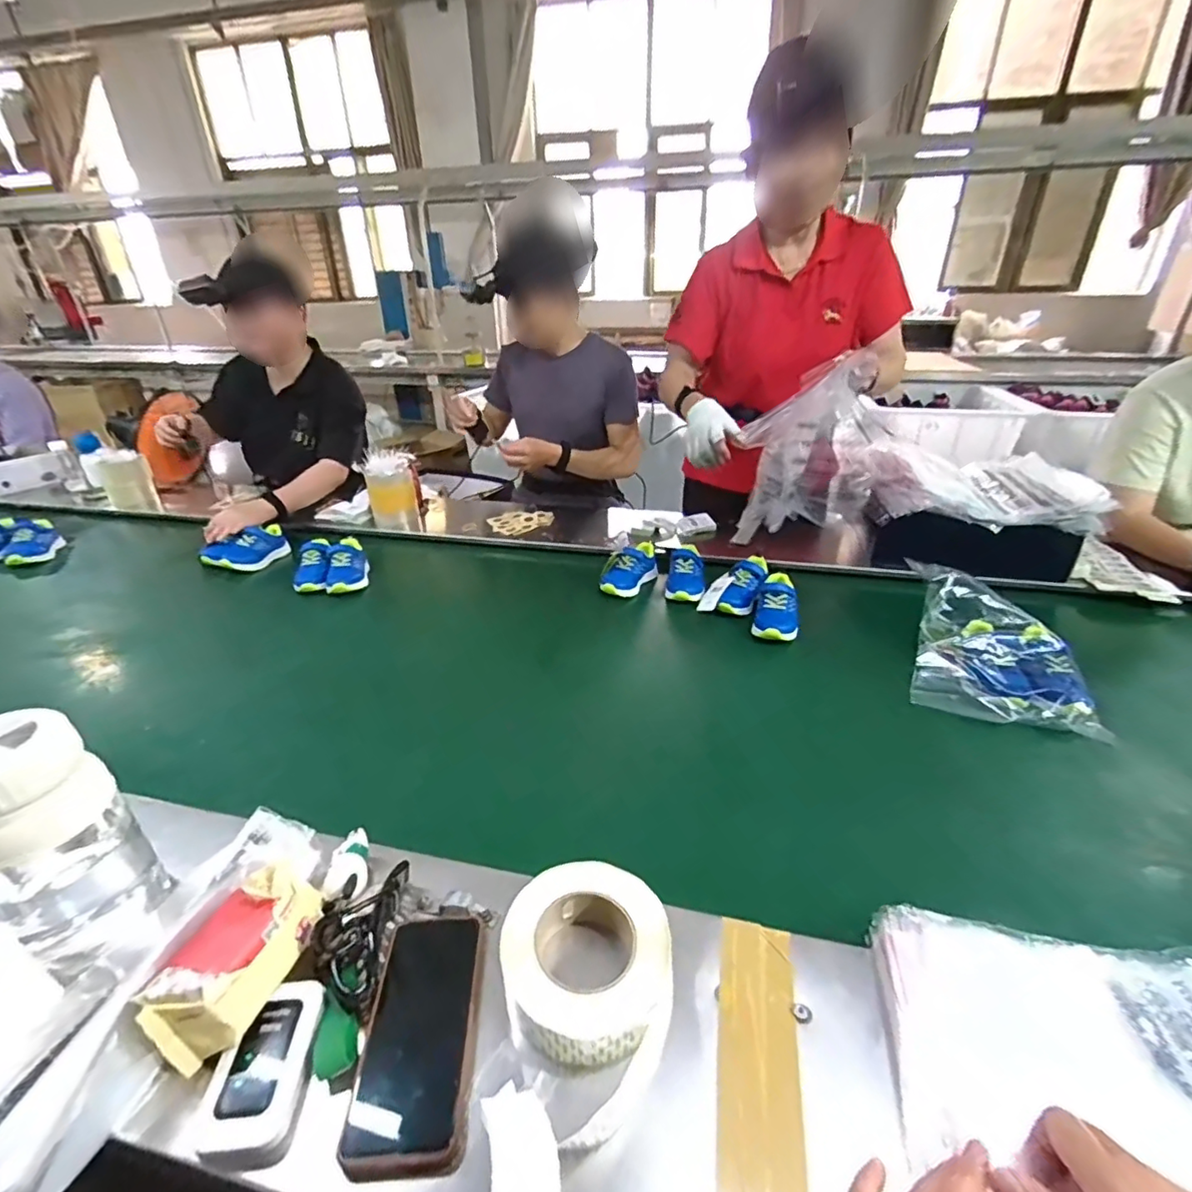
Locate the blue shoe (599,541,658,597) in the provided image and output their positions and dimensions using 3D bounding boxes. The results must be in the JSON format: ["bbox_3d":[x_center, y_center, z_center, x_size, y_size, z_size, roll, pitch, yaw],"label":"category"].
[{"bbox_3d":[0.065,-0.051,1.128,0.068,0.078,0.147,18,34,30],"label":"blue shoe"}]

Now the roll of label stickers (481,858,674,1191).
[{"bbox_3d":[-0.005,0.337,0.405,0.129,0.089,0.257,-2,29,-2],"label":"roll of label stickers"}]

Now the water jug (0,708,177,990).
[{"bbox_3d":[-0.443,0.202,0.447,0.118,0.216,0.092,-25,37,-36],"label":"water jug"}]

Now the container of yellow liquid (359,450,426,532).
[{"bbox_3d":[-0.500,-0.259,1.413,0.125,0.188,0.114,-8,30,-13],"label":"container of yellow liquid"}]

